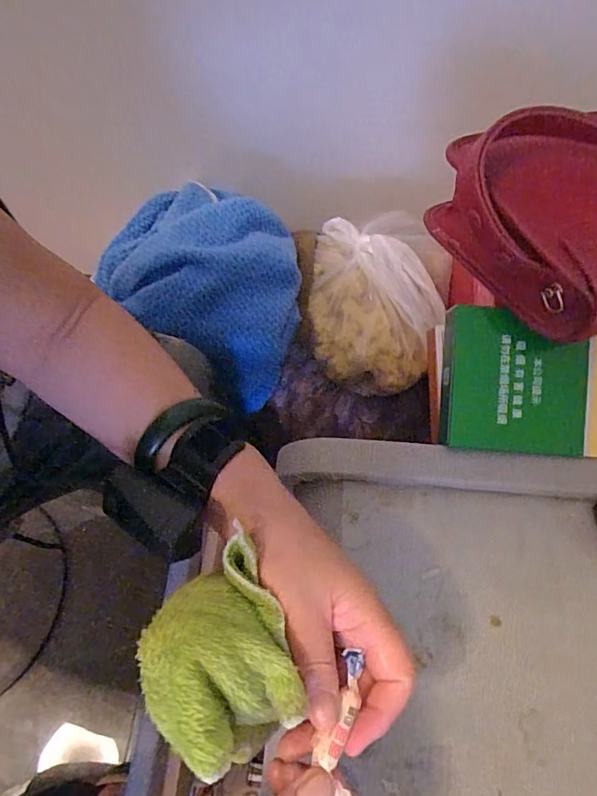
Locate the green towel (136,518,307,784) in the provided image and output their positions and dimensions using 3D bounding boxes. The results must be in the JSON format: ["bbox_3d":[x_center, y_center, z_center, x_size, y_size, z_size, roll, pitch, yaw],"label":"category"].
[{"bbox_3d":[-0.040,0.128,0.240,0.072,0.043,0.087,-29,67,-13],"label":"green towel"}]

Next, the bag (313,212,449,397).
[{"bbox_3d":[0.094,-0.128,0.571,0.149,0.095,0.214,4,64,3],"label":"bag"}]

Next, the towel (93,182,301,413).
[{"bbox_3d":[-0.113,-0.163,0.580,0.283,0.099,0.214,30,68,15],"label":"towel"}]

